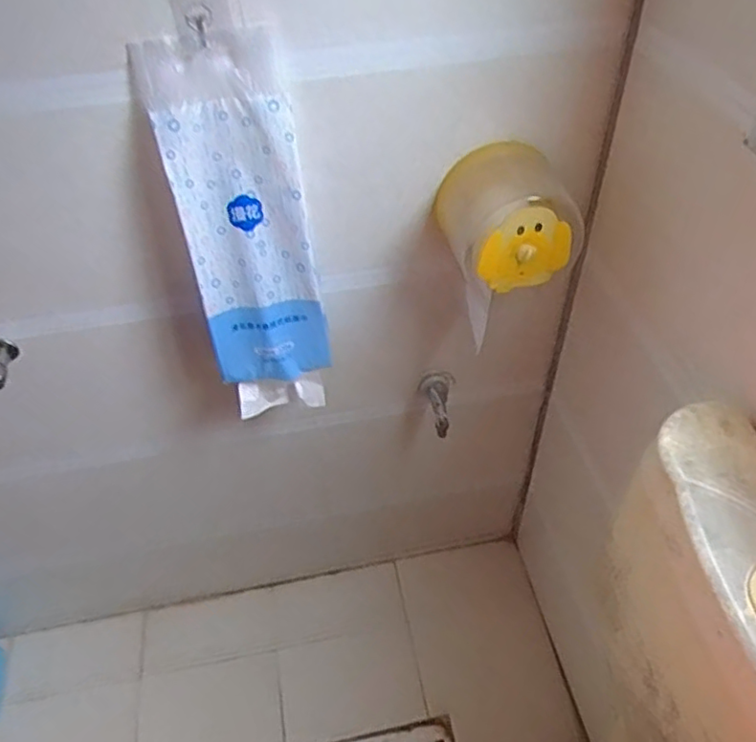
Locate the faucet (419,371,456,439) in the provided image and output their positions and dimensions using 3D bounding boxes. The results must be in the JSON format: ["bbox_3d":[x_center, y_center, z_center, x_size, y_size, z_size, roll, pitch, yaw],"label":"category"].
[{"bbox_3d":[0.102,0.046,1.078,0.059,0.088,0.097,-2,49,5],"label":"faucet"}]

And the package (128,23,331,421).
[{"bbox_3d":[-0.157,-0.151,0.788,0.159,0.469,0.113,-11,49,-3],"label":"package"}]

